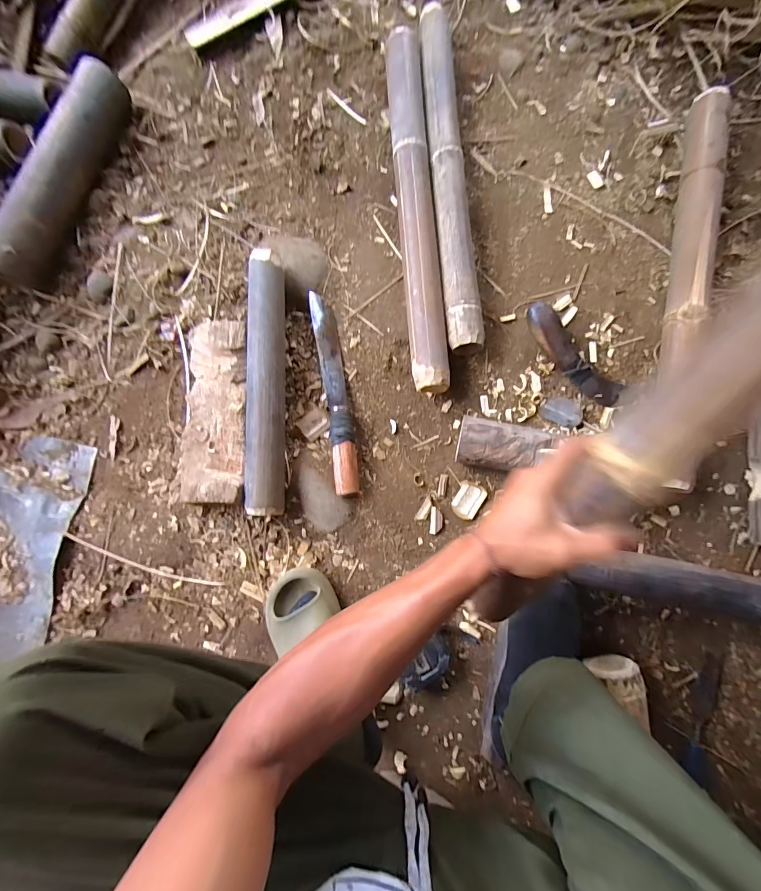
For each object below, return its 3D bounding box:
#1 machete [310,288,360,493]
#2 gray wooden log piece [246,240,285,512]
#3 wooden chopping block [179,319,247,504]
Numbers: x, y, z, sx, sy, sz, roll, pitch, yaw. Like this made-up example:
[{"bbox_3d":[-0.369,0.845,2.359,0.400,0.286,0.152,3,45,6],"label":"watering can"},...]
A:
[{"bbox_3d":[-0.076,-0.092,0.636,0.043,0.028,0.351,-6,76,-15],"label":"machete"},{"bbox_3d":[-0.182,-0.102,0.620,0.061,0.065,0.419,-1,82,3],"label":"gray wooden log piece"},{"bbox_3d":[-0.271,-0.054,0.621,0.119,0.056,0.294,0,82,3],"label":"wooden chopping block"}]

